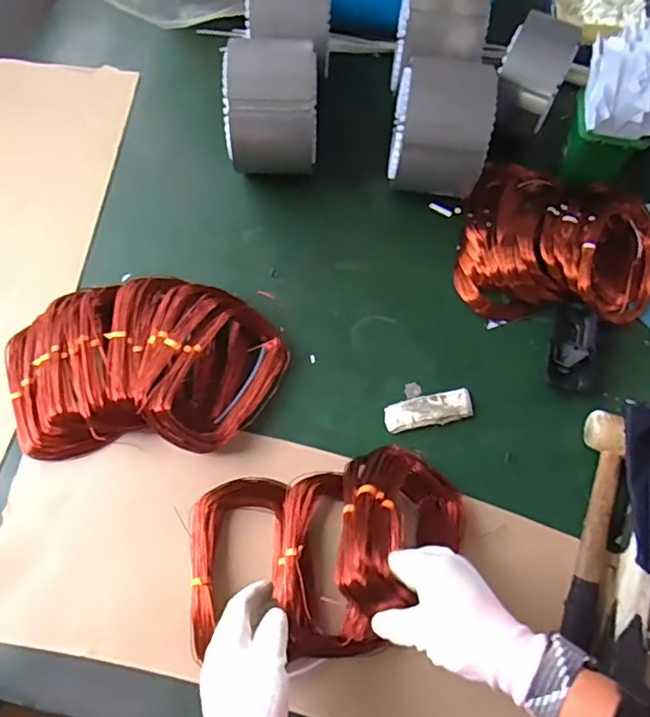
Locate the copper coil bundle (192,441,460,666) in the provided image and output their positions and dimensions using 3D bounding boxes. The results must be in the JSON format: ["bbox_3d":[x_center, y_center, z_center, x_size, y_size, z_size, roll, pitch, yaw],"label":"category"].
[{"bbox_3d":[0.006,0.181,0.526,0.276,0.122,0.171,-8,68,-5],"label":"copper coil bundle"}]

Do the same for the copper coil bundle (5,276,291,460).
[{"bbox_3d":[-0.206,0.006,0.630,0.305,0.061,0.197,0,68,-1],"label":"copper coil bundle"}]

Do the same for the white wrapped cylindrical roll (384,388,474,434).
[{"bbox_3d":[0.121,0.060,0.642,0.101,0.013,0.035,-12,69,-6],"label":"white wrapped cylindrical roll"}]

